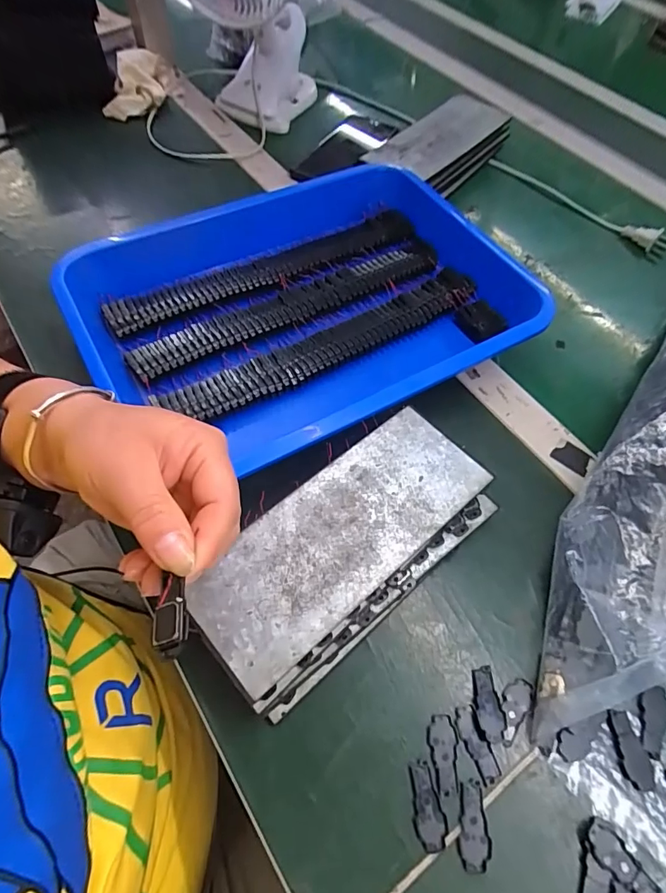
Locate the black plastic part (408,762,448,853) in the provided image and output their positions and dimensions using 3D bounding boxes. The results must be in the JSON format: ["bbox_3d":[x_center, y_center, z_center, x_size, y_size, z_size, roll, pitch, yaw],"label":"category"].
[{"bbox_3d":[0.051,0.193,0.254,0.016,0.004,0.039,-5,59,-7],"label":"black plastic part"}]

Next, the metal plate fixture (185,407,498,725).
[{"bbox_3d":[0.009,0.065,0.305,0.196,0.040,0.090,-36,67,-22],"label":"metal plate fixture"}]

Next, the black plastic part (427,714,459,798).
[{"bbox_3d":[0.063,0.173,0.266,0.016,0.004,0.038,-3,59,-6],"label":"black plastic part"}]

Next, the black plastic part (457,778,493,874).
[{"bbox_3d":[0.075,0.201,0.251,0.016,0.004,0.038,7,59,0],"label":"black plastic part"}]

